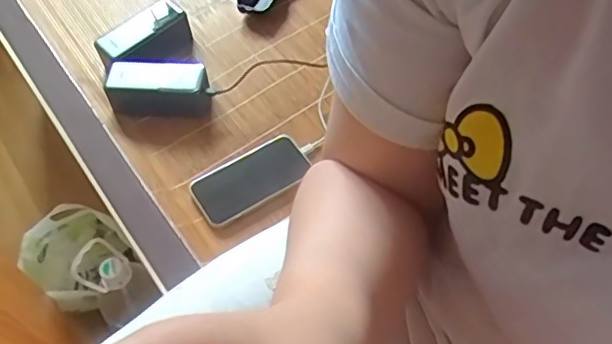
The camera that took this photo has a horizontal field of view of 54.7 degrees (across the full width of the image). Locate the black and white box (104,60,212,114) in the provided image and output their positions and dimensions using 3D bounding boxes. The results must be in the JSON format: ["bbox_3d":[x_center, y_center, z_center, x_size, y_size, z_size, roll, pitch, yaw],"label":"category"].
[{"bbox_3d":[-0.199,-0.115,0.800,0.134,0.053,0.060,-7,56,-1],"label":"black and white box"}]

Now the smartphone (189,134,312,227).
[{"bbox_3d":[-0.069,0.006,0.741,0.147,0.009,0.075,-31,60,-16],"label":"smartphone"}]

